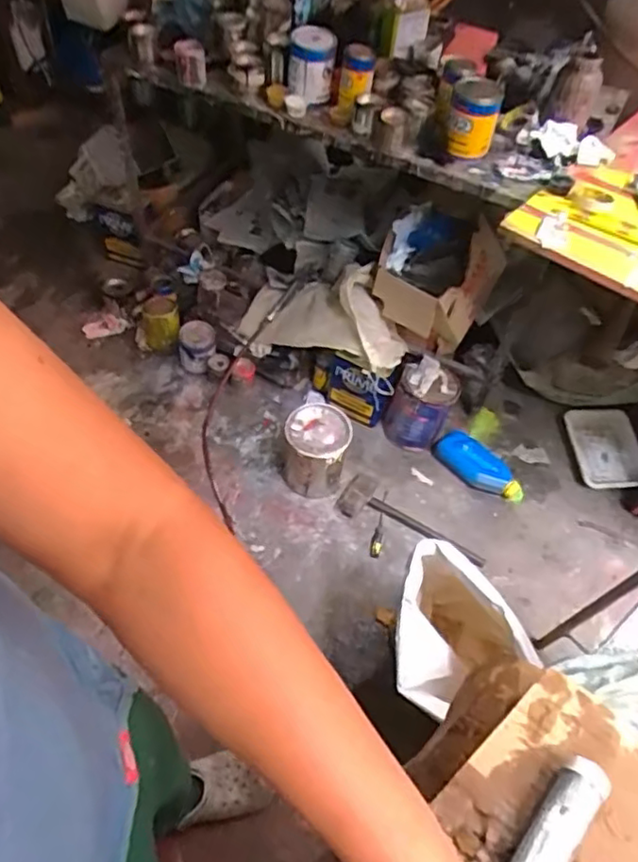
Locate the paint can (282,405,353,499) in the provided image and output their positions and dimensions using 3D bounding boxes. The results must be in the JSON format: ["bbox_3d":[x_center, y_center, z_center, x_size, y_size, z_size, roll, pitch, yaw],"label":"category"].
[{"bbox_3d":[-0.008,0.064,1.666,0.164,0.219,0.181,7,53,2],"label":"paint can"}]

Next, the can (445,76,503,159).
[{"bbox_3d":[0.328,-0.668,1.342,0.099,0.133,0.114,12,54,6],"label":"can"}]

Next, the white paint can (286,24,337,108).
[{"bbox_3d":[-0.018,-0.839,1.428,0.104,0.136,0.111,2,53,-2],"label":"white paint can"}]

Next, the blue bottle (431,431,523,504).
[{"bbox_3d":[0.468,0.098,1.786,0.266,0.068,0.125,36,59,21],"label":"blue bottle"}]

